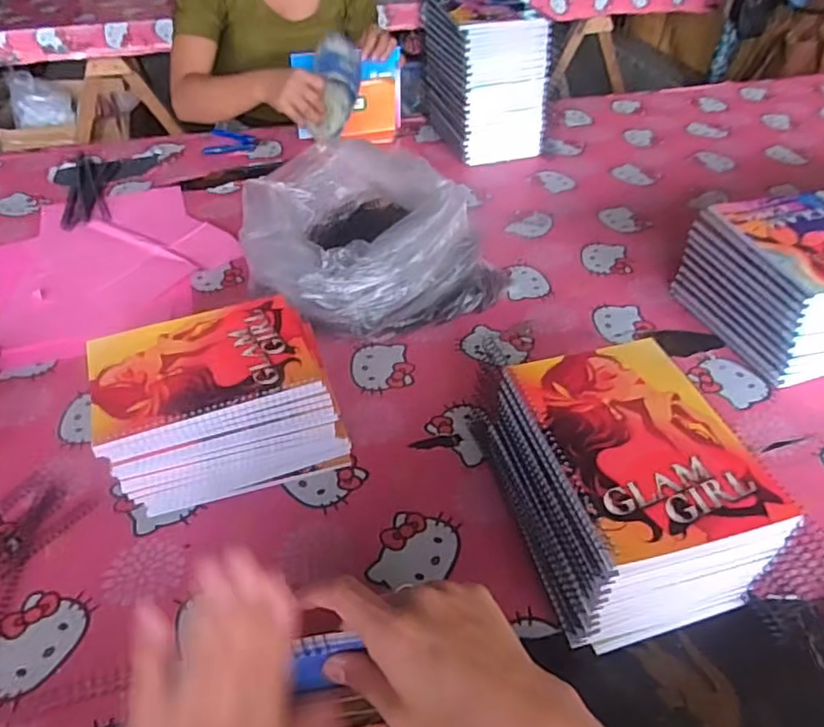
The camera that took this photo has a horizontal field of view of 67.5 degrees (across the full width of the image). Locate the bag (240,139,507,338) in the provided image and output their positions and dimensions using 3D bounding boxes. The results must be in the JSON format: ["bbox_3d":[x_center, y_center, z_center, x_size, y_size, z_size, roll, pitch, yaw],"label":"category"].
[{"bbox_3d":[-0.048,-0.175,0.803,0.317,0.161,0.278,-6,44,-7],"label":"bag"}]

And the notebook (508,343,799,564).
[{"bbox_3d":[0.179,0.056,0.489,0.149,0.007,0.192,-11,45,-12],"label":"notebook"}]

